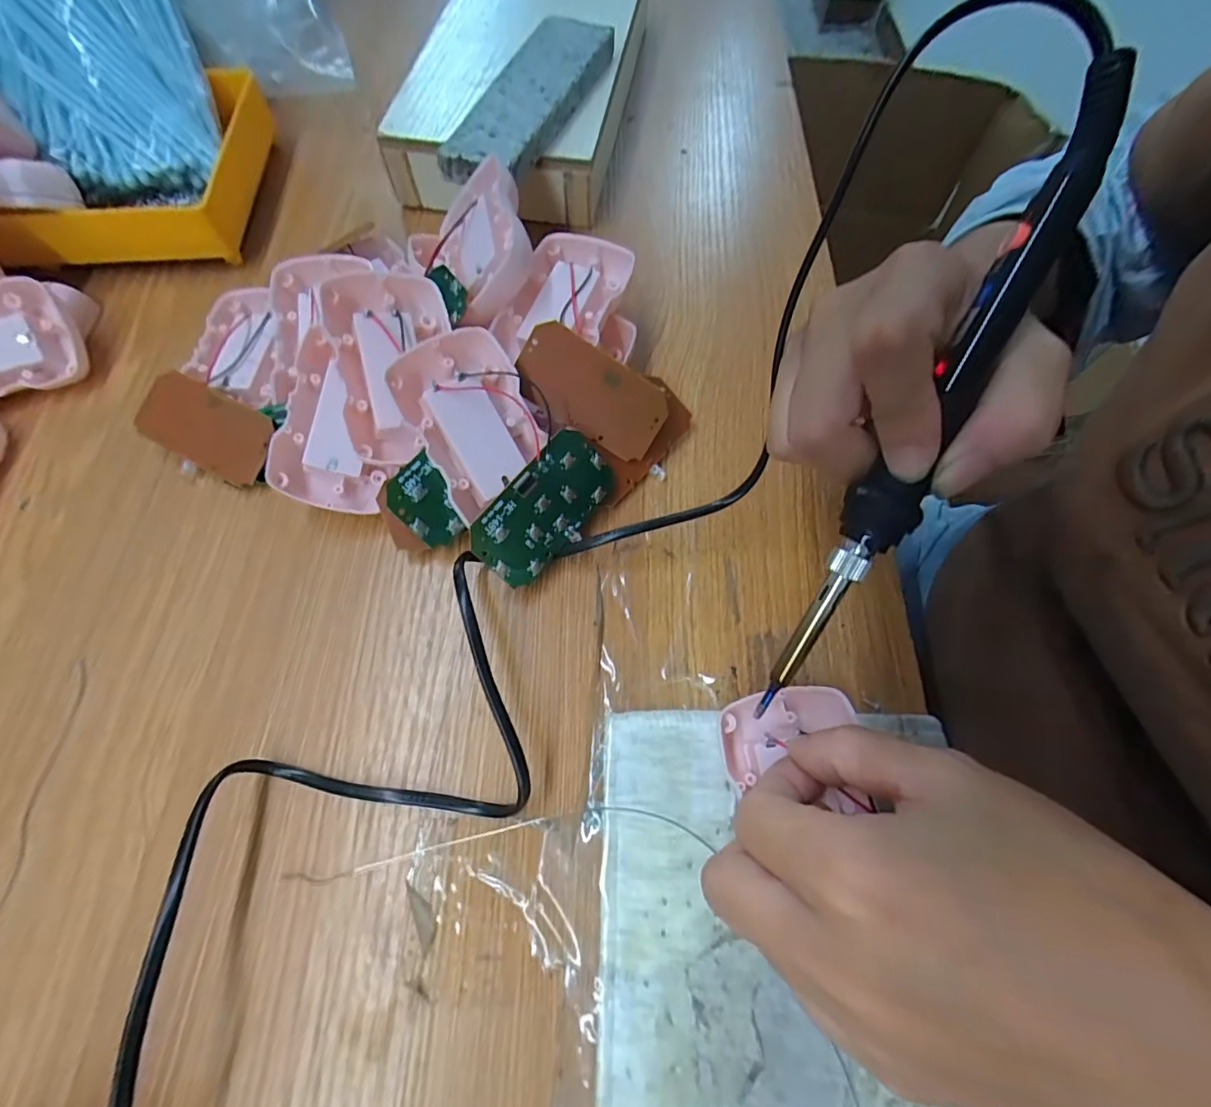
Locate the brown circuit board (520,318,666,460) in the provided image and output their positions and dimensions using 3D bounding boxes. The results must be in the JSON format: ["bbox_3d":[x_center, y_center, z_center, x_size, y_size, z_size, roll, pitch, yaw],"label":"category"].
[{"bbox_3d":[-0.006,-0.077,0.254,0.074,0.005,0.038,29,109,-10],"label":"brown circuit board"}]

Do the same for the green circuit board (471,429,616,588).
[{"bbox_3d":[-0.027,-0.021,0.241,0.038,0.004,0.074,47,73,-23],"label":"green circuit board"}]

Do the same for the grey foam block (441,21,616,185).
[{"bbox_3d":[-0.044,-0.273,0.314,0.043,0.022,0.149,22,68,9],"label":"grey foam block"}]

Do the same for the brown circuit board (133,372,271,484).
[{"bbox_3d":[-0.201,-0.064,0.265,0.068,0.004,0.037,25,88,3],"label":"brown circuit board"}]

